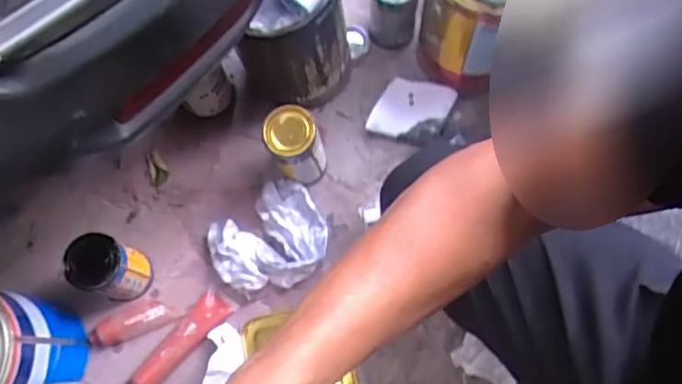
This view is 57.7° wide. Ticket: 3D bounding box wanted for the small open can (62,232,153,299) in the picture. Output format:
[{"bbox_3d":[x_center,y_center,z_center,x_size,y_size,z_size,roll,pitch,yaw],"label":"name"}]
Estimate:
[{"bbox_3d":[-0.309,0.103,0.832,0.073,0.121,0.067,-1,71,2],"label":"small open can"}]

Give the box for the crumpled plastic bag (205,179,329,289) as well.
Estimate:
[{"bbox_3d":[-0.100,0.069,0.876,0.162,0.044,0.132,-33,73,-9],"label":"crumpled plastic bag"}]

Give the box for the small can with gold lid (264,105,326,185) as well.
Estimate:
[{"bbox_3d":[-0.061,-0.059,0.858,0.070,0.150,0.058,-17,72,-4],"label":"small can with gold lid"}]

